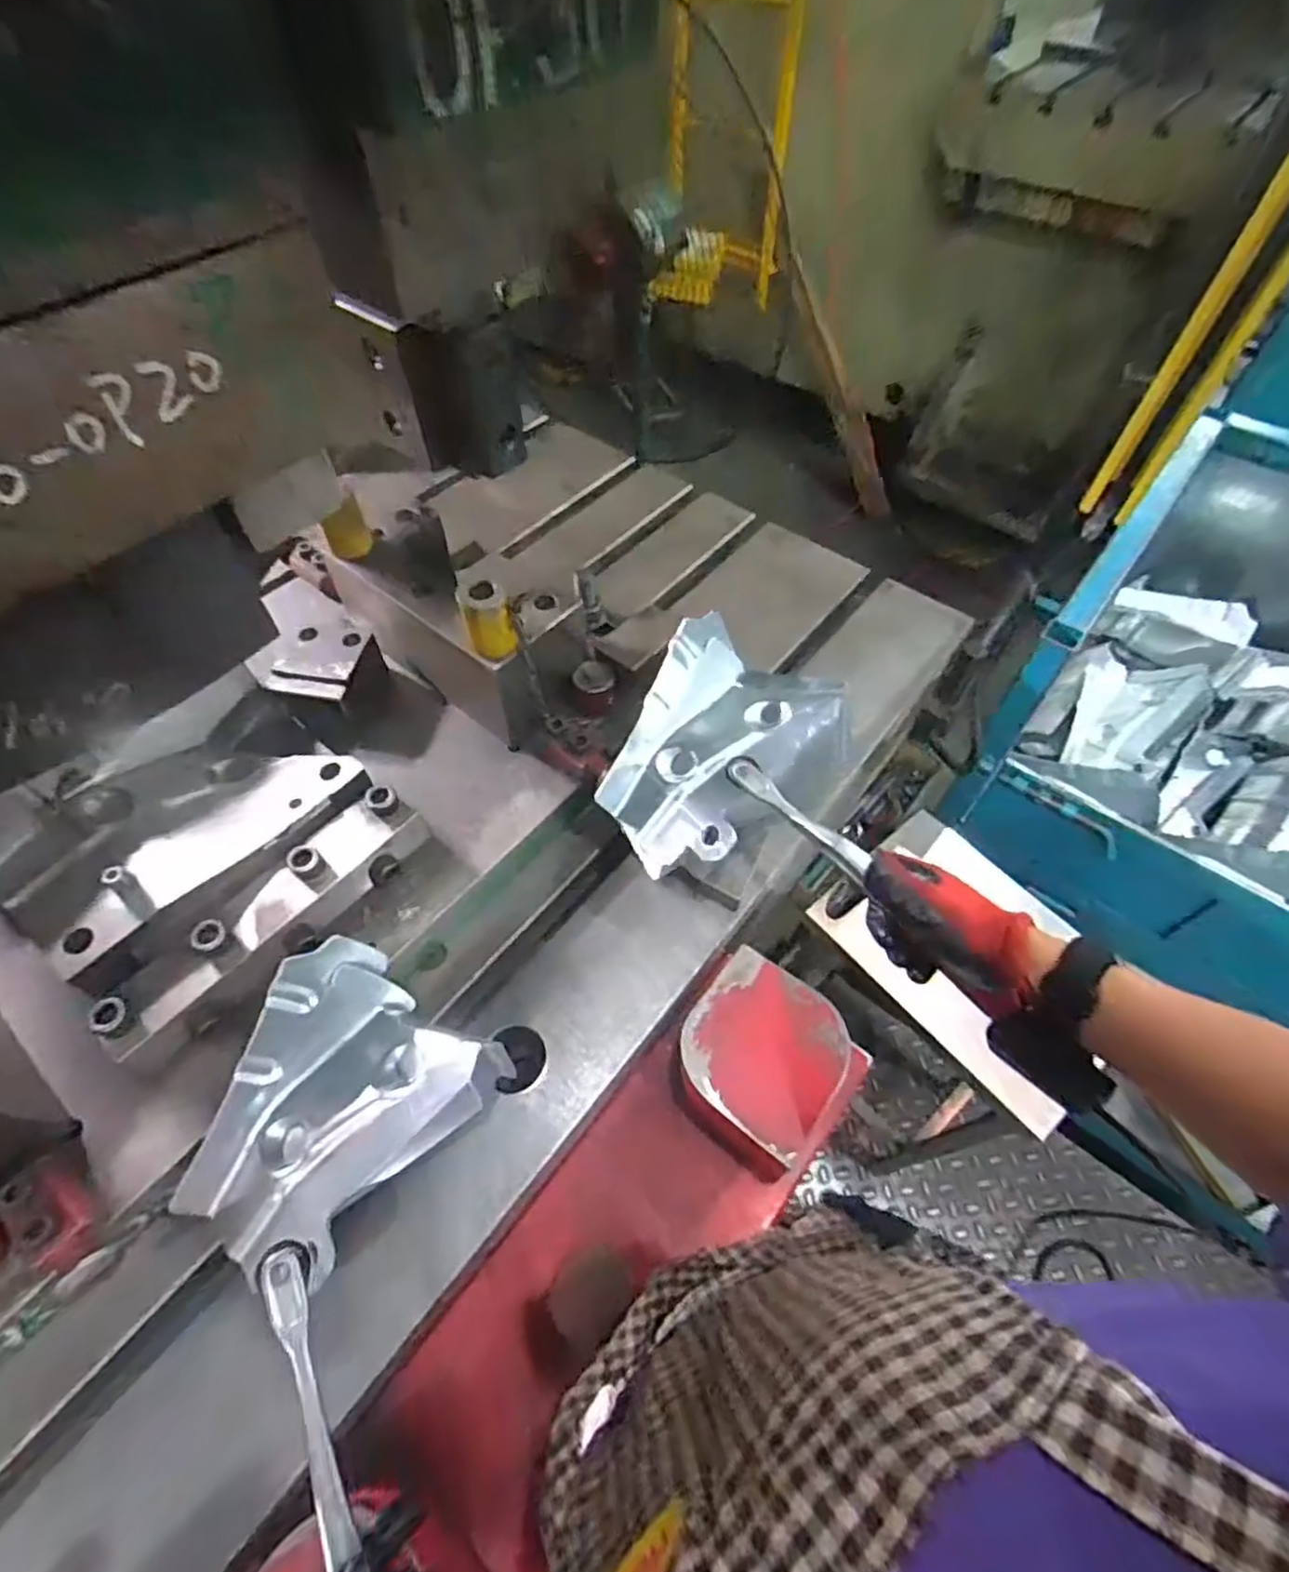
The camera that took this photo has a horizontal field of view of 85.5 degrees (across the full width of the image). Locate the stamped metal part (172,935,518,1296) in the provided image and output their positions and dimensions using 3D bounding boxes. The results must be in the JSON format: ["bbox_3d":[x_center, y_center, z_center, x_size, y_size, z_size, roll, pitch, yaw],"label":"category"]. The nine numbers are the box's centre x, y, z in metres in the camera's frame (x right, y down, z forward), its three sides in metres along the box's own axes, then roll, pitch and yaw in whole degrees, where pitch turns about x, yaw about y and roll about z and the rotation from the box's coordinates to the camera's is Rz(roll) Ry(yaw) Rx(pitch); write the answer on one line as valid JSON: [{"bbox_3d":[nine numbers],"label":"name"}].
[{"bbox_3d":[-0.212,0.222,0.472,0.150,0.078,0.196,31,62,20],"label":"stamped metal part"}]

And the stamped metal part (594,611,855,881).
[{"bbox_3d":[0.070,-0.017,0.613,0.160,0.101,0.214,28,81,18],"label":"stamped metal part"}]

